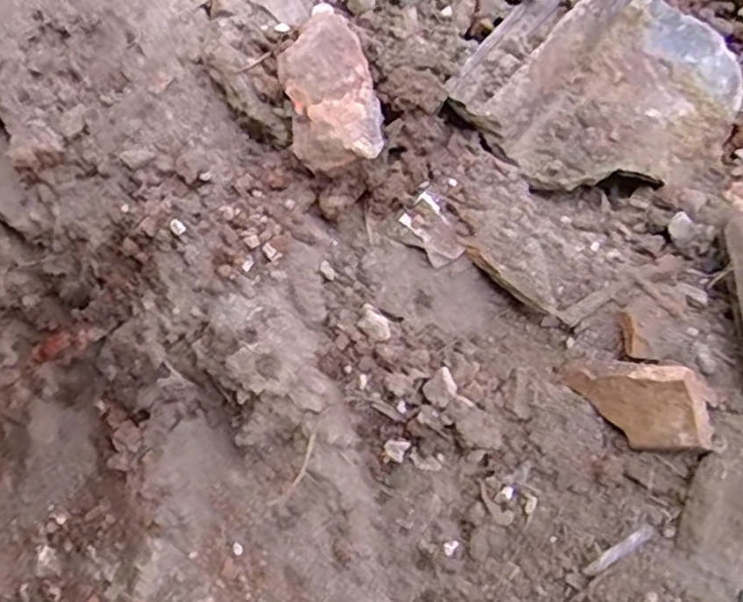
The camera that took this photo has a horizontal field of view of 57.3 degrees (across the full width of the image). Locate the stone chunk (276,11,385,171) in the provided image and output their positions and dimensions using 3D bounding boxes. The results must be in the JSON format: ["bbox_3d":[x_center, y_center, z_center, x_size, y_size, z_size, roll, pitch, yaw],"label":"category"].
[{"bbox_3d":[-0.030,-0.145,0.469,0.061,0.023,0.118,-14,72,5],"label":"stone chunk"}]

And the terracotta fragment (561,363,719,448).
[{"bbox_3d":[0.205,0.079,0.523,0.093,0.066,0.026,-4,12,43],"label":"terracotta fragment"}]

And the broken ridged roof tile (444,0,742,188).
[{"bbox_3d":[0.208,-0.181,0.599,0.264,0.045,0.210,-42,98,-21],"label":"broken ridged roof tile"}]

